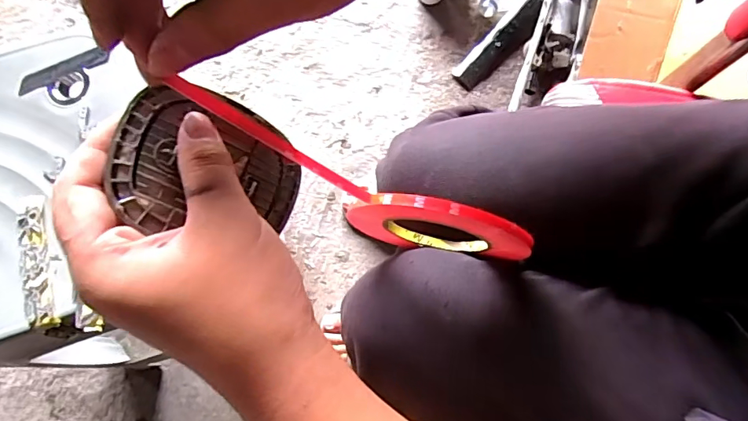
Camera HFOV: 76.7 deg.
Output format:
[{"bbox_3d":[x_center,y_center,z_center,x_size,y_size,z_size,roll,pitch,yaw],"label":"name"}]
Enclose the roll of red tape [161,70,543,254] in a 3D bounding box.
[{"bbox_3d":[-0.006,-0.009,0.293,0.253,0.115,0.008,26,66,-35],"label":"roll of red tape"}]

